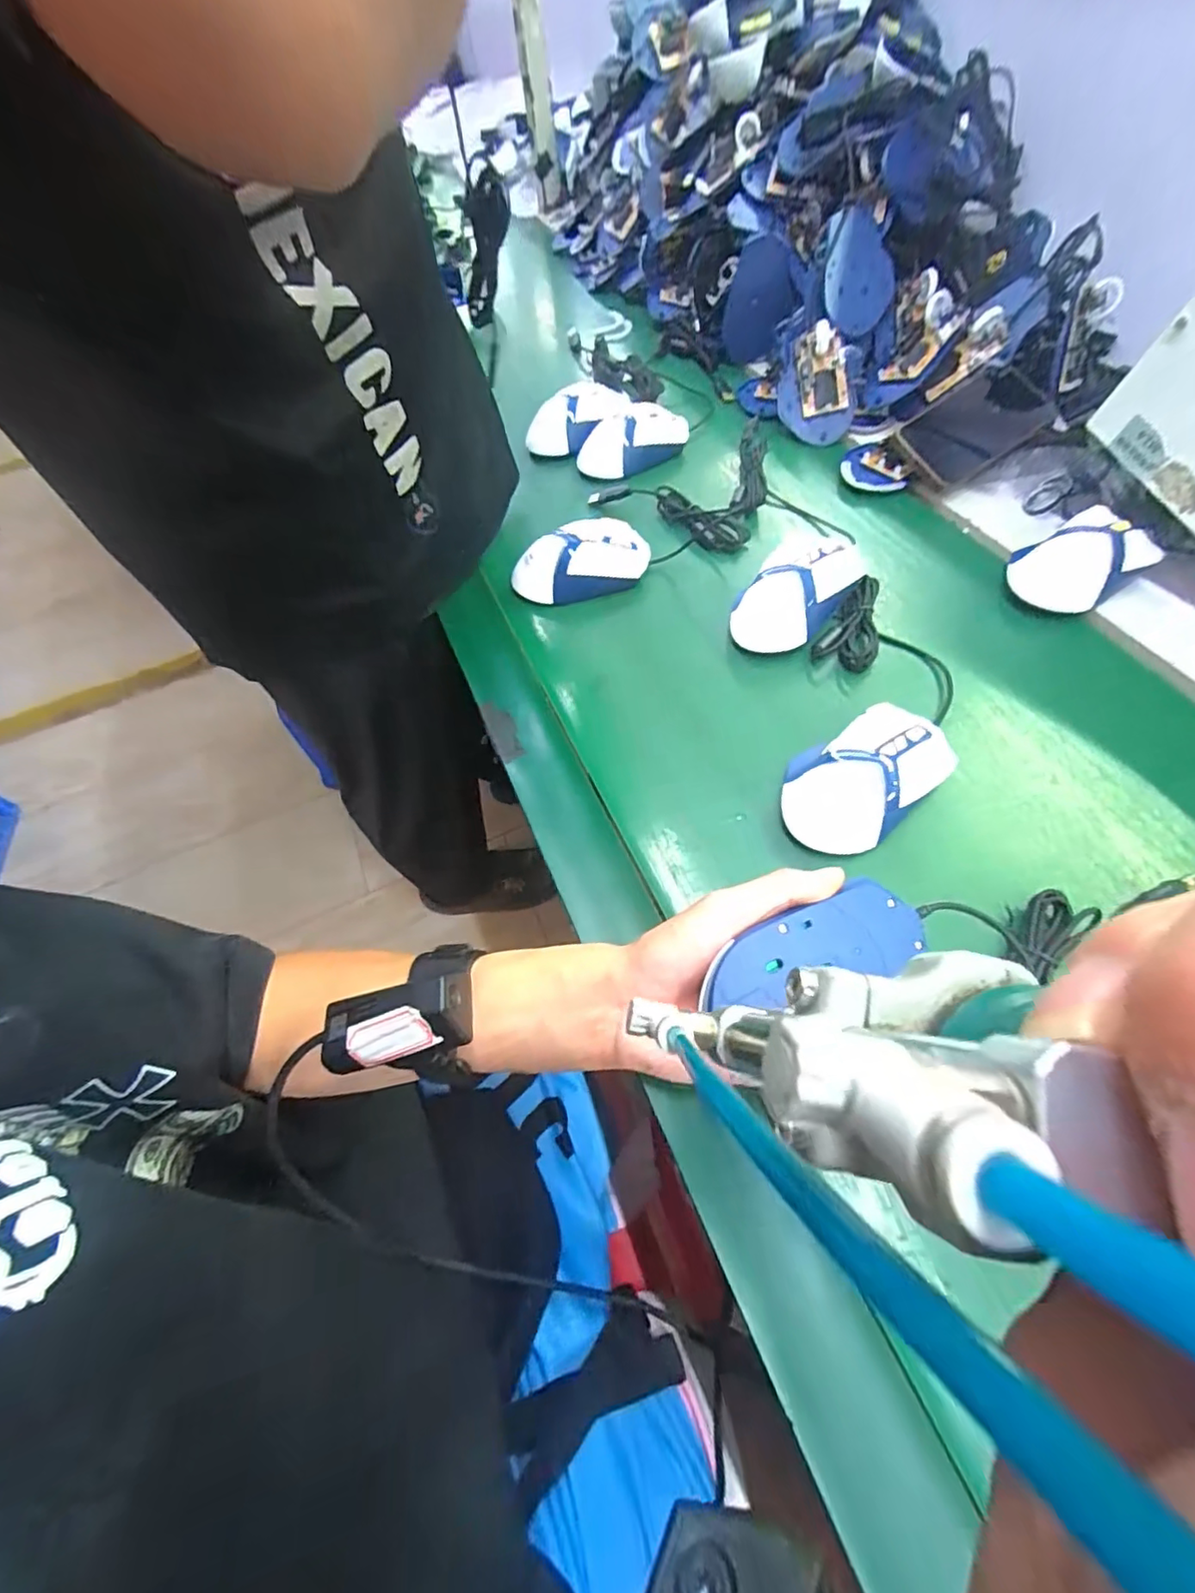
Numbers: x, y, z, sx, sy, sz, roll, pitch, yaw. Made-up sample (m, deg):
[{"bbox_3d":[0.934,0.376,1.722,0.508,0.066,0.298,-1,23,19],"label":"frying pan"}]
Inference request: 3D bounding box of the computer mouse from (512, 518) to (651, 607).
[{"bbox_3d":[-0.015,-0.208,0.500,0.119,0.036,0.057,-18,60,-3],"label":"computer mouse"}]

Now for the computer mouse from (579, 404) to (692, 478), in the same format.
[{"bbox_3d":[0.043,-0.373,0.593,0.123,0.042,0.071,-28,62,-12],"label":"computer mouse"}]

